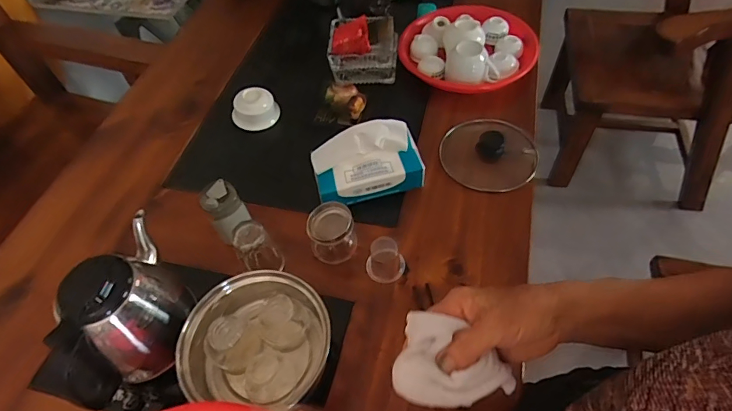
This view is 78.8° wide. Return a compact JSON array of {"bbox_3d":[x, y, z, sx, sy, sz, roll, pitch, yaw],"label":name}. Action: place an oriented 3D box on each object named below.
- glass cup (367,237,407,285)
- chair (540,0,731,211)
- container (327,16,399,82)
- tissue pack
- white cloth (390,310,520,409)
[{"bbox_3d":[0.027,0.074,0.596,0.053,0.048,0.046,1,54,5],"label":"glass cup"},{"bbox_3d":[0.865,-0.369,1.267,0.565,0.679,0.455,1,54,5],"label":"chair"},{"bbox_3d":[-0.005,-0.292,0.843,0.127,0.067,0.106,1,55,6],"label":"container"},{"bbox_3d":[0.002,-0.064,0.656,0.156,0.081,0.081,-11,54,-3],"label":"tissue pack"},{"bbox_3d":[0.070,0.121,0.334,0.093,0.041,0.057,8,55,10],"label":"white cloth"}]

